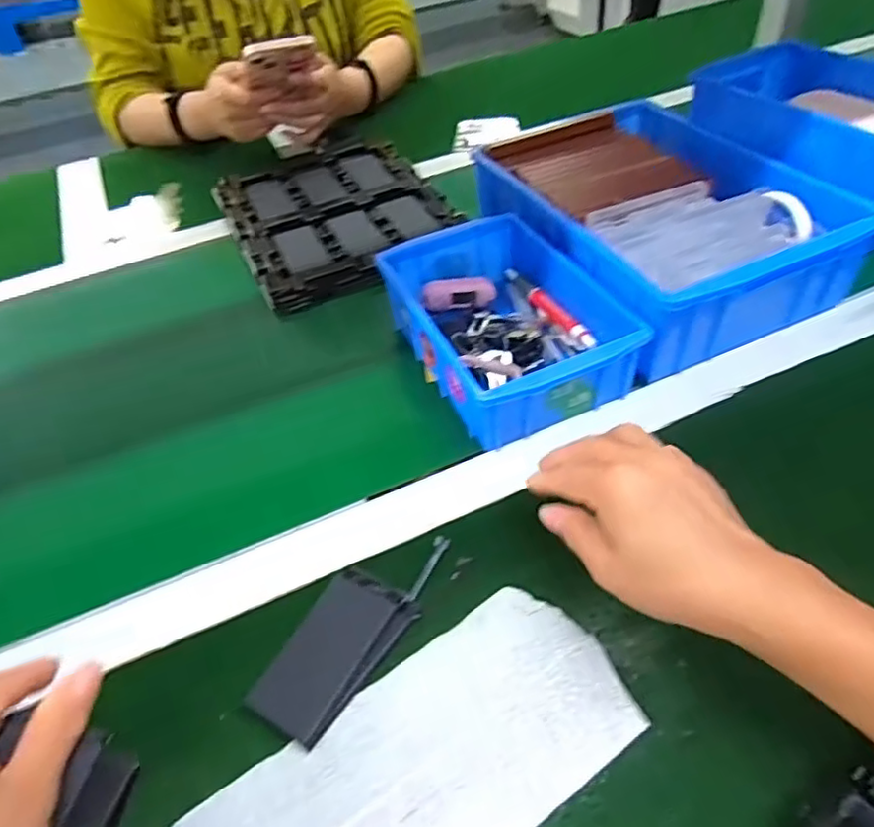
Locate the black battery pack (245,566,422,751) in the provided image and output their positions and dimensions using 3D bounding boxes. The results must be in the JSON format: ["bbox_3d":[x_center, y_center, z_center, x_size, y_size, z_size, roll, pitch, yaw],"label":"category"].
[{"bbox_3d":[-0.057,0.130,0.343,0.050,0.008,0.090,24,53,27],"label":"black battery pack"}]

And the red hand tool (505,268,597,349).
[{"bbox_3d":[0.092,-0.092,0.523,0.014,0.014,0.128,-22,47,-15],"label":"red hand tool"}]

